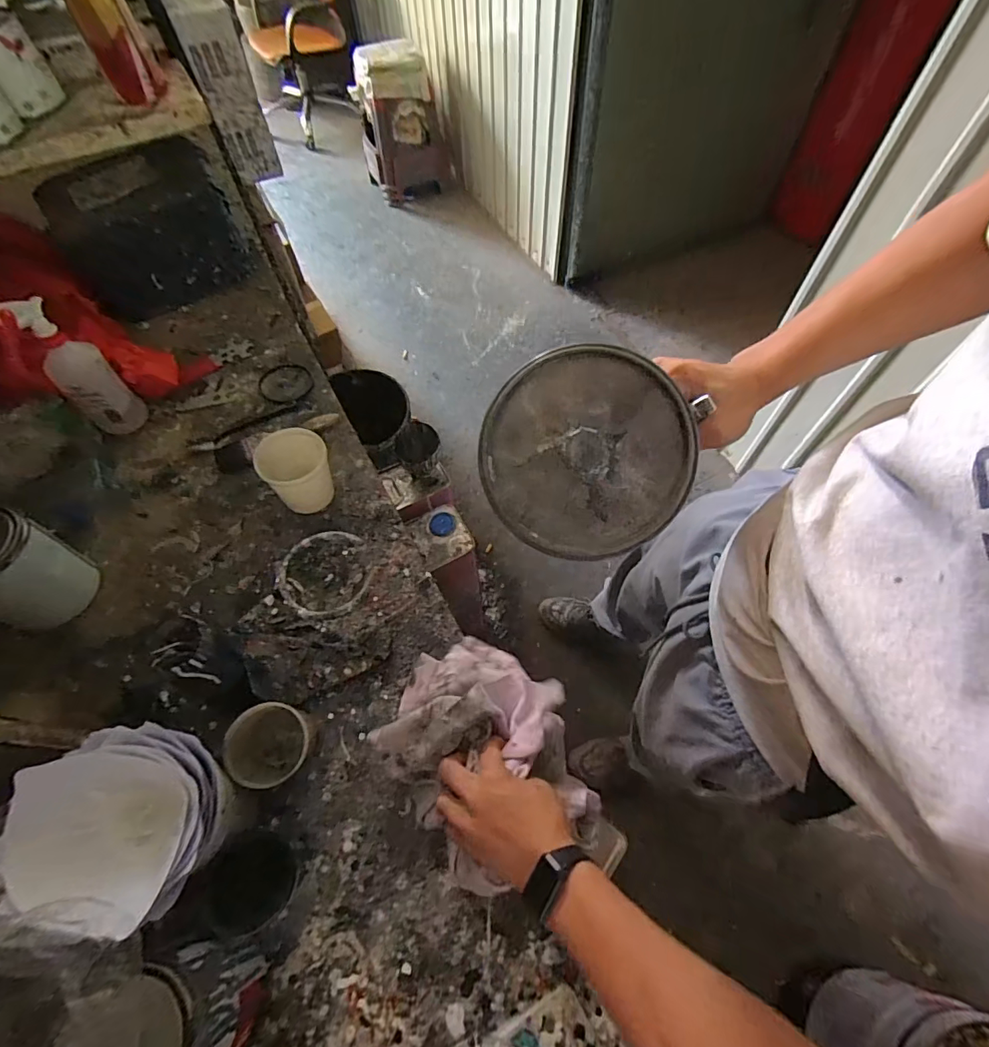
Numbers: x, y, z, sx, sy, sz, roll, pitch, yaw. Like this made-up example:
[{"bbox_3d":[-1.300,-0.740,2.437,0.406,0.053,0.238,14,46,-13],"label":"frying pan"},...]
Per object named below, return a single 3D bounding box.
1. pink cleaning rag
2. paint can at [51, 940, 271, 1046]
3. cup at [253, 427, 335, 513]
[{"bbox_3d":[-0.012,0.221,0.501,0.187,0.096,0.215,-31,64,-14],"label":"pink cleaning rag"},{"bbox_3d":[-0.244,0.390,0.372,0.088,0.141,0.092,-1,61,2],"label":"paint can"},{"bbox_3d":[-0.273,-0.071,0.678,0.087,0.093,0.090,-1,61,2],"label":"cup"}]

